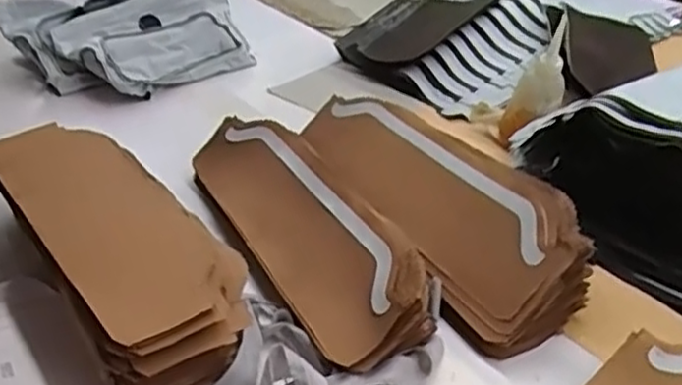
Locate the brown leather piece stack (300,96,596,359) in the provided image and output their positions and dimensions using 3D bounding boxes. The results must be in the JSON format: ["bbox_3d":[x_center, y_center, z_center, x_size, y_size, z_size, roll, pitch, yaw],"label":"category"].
[{"bbox_3d":[0.091,-0.005,0.736,0.147,0.077,0.416,-15,33,-15],"label":"brown leather piece stack"}]

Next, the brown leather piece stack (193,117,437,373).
[{"bbox_3d":[-0.040,0.031,0.726,0.125,0.076,0.418,-43,39,-2],"label":"brown leather piece stack"}]

